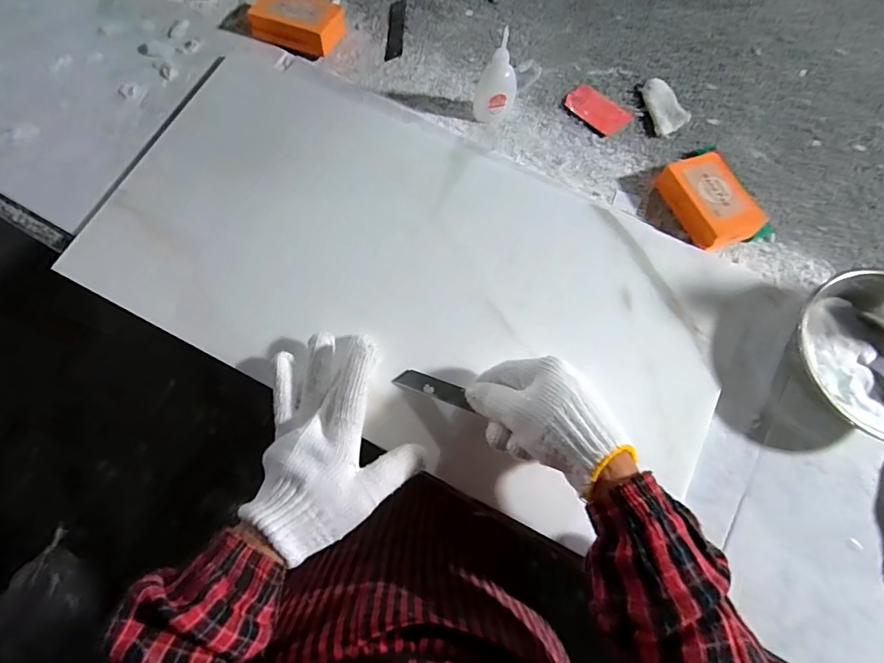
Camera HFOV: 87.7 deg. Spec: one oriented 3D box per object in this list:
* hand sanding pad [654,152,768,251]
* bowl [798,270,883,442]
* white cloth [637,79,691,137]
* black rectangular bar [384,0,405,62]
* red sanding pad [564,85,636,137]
[{"bbox_3d":[0.271,-0.132,0.467,0.073,0.036,0.097,-19,73,-8],"label":"hand sanding pad"},{"bbox_3d":[0.377,0.022,0.403,0.138,0.062,0.145,-27,75,-10],"label":"bowl"},{"bbox_3d":[0.253,-0.254,0.520,0.041,0.012,0.073,-7,72,-4],"label":"white cloth"},{"bbox_3d":[-0.056,-0.366,0.556,0.020,0.004,0.096,3,72,-1],"label":"black rectangular bar"},{"bbox_3d":[0.178,-0.253,0.522,0.072,0.007,0.047,41,75,11],"label":"red sanding pad"}]

